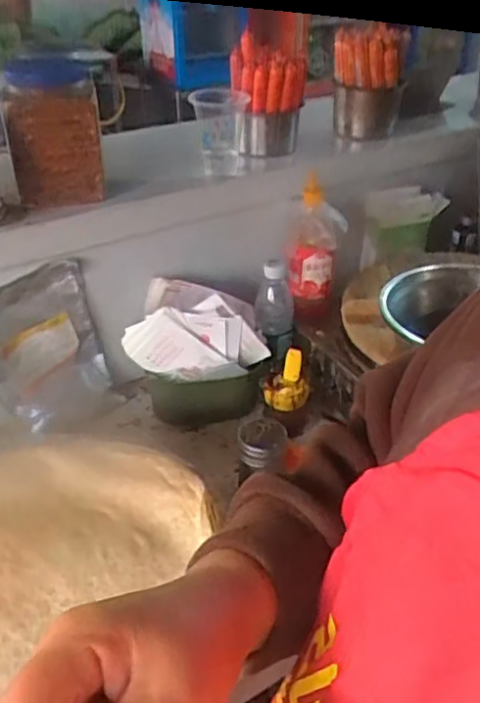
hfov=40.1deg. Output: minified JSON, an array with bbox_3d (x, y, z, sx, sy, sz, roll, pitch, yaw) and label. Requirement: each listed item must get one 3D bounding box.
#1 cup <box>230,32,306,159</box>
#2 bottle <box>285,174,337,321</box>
[{"bbox_3d":[0.045,-0.419,1.104,0.117,0.176,0.126,0,35,0],"label":"cup"},{"bbox_3d":[0.118,-0.150,1.050,0.086,0.205,0.071,6,35,9],"label":"bottle"}]

